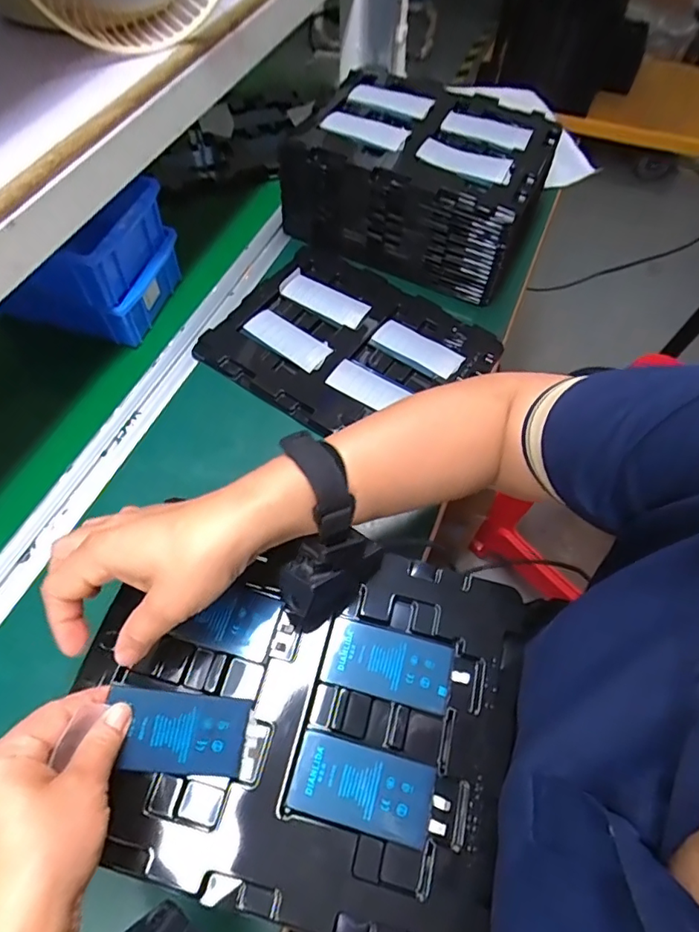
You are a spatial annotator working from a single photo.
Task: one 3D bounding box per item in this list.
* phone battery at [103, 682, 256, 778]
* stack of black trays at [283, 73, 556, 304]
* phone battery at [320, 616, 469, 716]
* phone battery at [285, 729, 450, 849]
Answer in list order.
[{"bbox_3d":[-0.103,0.159,0.316,0.081,0.004,0.043,14,64,-13],"label":"phone battery"},{"bbox_3d":[0.084,-0.357,0.653,0.278,0.112,0.210,21,61,11],"label":"stack of black trays"},{"bbox_3d":[0.030,0.132,0.353,0.090,0.005,0.044,14,60,7],"label":"phone battery"},{"bbox_3d":[0.012,0.194,0.317,0.091,0.006,0.042,14,60,6],"label":"phone battery"}]

